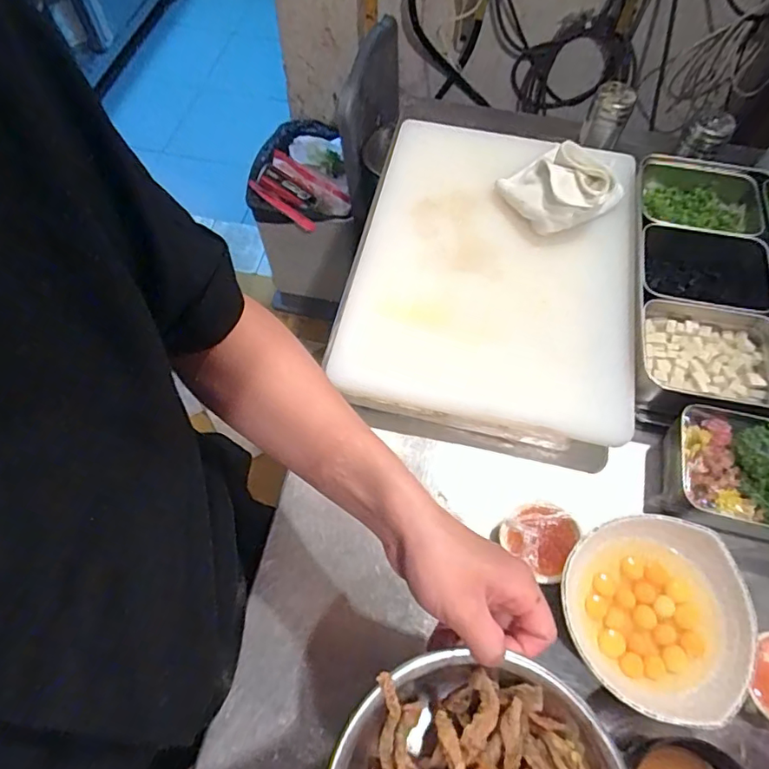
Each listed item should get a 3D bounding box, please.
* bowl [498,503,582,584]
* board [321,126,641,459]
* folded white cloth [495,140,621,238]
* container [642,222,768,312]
[{"bbox_3d":[0.140,0.133,0.468,0.063,0.026,0.063,35,67,16],"label":"bowl"},{"bbox_3d":[0.126,-0.141,0.589,0.305,0.021,0.393,12,62,5],"label":"board"},{"bbox_3d":[0.207,-0.227,0.607,0.122,0.055,0.101,-29,66,-16],"label":"folded white cloth"},{"bbox_3d":[0.362,-0.114,0.599,0.152,0.063,0.106,14,63,6],"label":"container"}]

